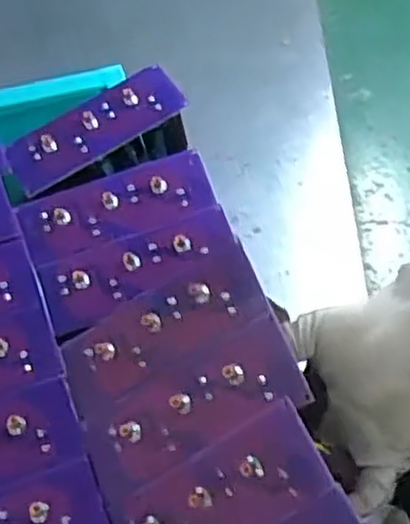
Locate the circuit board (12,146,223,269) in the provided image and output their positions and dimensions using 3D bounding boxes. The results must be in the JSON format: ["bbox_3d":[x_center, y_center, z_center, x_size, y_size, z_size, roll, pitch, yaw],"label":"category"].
[{"bbox_3d":[-0.062,-0.039,0.513,0.133,0.007,0.053,-18,63,-2],"label":"circuit board"}]

